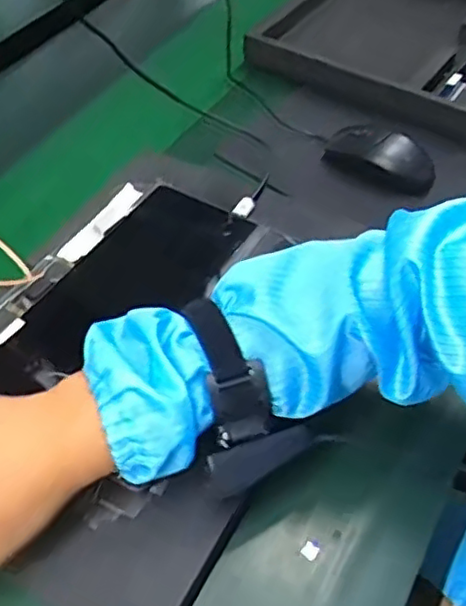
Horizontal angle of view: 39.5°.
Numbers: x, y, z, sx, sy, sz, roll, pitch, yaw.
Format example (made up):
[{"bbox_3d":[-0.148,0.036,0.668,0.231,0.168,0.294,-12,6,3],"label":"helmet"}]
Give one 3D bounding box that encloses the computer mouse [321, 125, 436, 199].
[{"bbox_3d":[0.149,-0.150,0.653,0.110,0.031,0.058,27,55,23],"label":"computer mouse"}]

